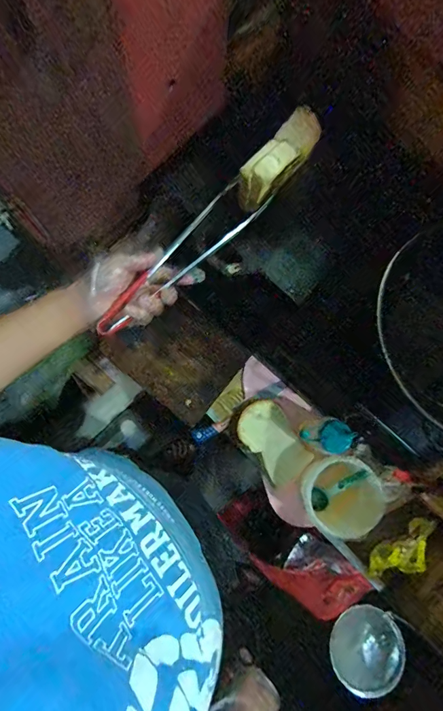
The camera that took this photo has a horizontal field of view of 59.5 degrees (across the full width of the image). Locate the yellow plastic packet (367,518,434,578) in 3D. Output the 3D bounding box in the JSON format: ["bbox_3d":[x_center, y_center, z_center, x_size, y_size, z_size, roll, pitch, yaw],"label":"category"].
[{"bbox_3d":[0.304,0.329,0.643,0.132,0.033,0.052,-37,81,-6],"label":"yellow plastic packet"}]

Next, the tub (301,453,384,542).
[{"bbox_3d":[0.196,0.227,0.639,0.116,0.060,0.124,0,80,1],"label":"tub"}]

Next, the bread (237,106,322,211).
[{"bbox_3d":[0.080,-0.277,0.552,0.046,0.053,0.170,39,82,7],"label":"bread"}]

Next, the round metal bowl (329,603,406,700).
[{"bbox_3d":[0.216,0.438,0.574,0.107,0.019,0.110,-25,80,-4],"label":"round metal bowl"}]

